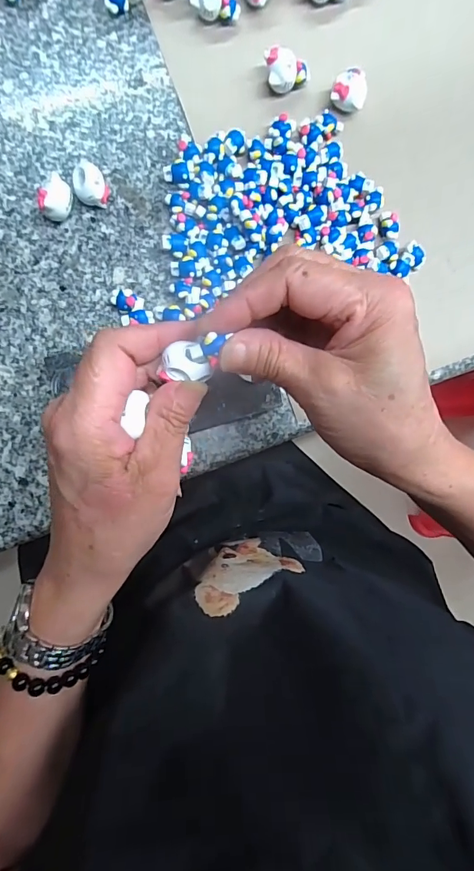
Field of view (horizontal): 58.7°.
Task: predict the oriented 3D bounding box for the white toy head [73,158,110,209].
[{"bbox_3d":[-0.101,-0.172,0.294,0.022,0.022,0.023,0,88,-7],"label":"white toy head"}]

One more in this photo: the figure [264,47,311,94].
[{"bbox_3d":[0.038,-0.273,0.317,0.033,0.018,0.024,-11,90,-7],"label":"figure"}]

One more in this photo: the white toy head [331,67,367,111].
[{"bbox_3d":[0.086,-0.264,0.323,0.026,0.014,0.027,0,88,-7],"label":"white toy head"}]

